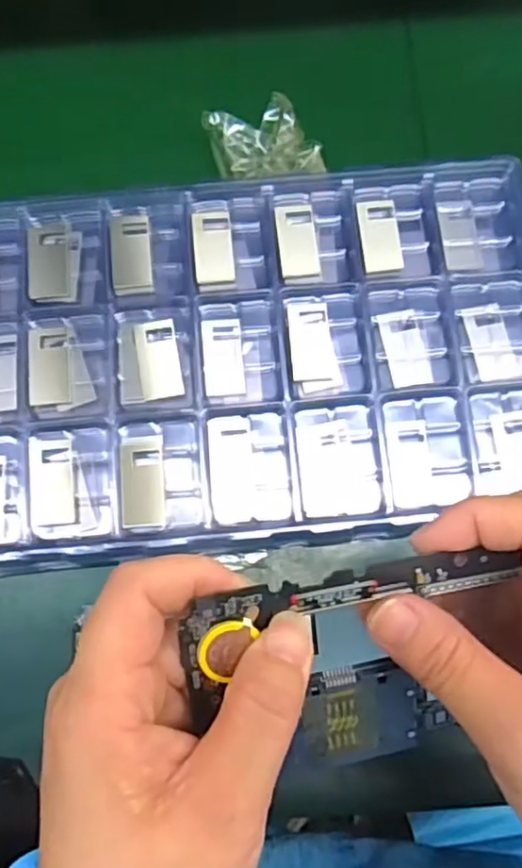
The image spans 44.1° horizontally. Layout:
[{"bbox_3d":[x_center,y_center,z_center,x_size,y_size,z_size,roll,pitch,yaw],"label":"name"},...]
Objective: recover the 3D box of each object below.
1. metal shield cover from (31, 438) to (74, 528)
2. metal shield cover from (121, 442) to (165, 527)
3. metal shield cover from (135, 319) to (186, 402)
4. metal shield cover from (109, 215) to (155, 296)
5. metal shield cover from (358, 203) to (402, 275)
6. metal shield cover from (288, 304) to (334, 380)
[{"bbox_3d":[-0.109,0.025,0.336,0.021,0.005,0.044,-5,73,-1],"label":"metal shield cover"},{"bbox_3d":[-0.062,0.026,0.337,0.022,0.004,0.044,-3,73,0],"label":"metal shield cover"},{"bbox_3d":[-0.056,-0.041,0.352,0.022,0.004,0.044,-10,73,-2],"label":"metal shield cover"},{"bbox_3d":[-0.074,-0.102,0.369,0.022,0.006,0.047,-6,73,-1],"label":"metal shield cover"},{"bbox_3d":[0.067,-0.112,0.366,0.022,0.005,0.043,-5,73,-1],"label":"metal shield cover"},{"bbox_3d":[0.027,-0.051,0.352,0.023,0.004,0.042,-5,73,-1],"label":"metal shield cover"}]

